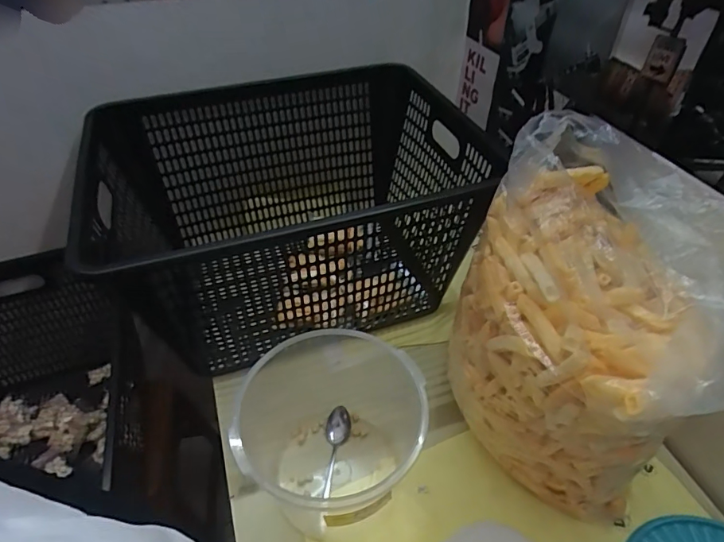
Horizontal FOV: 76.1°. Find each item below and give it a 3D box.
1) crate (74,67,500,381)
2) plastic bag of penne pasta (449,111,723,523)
[{"bbox_3d":[-0.086,-0.082,0.782,0.569,0.317,0.408,-15,46,-14],"label":"crate"},{"bbox_3d":[0.227,0.091,0.515,0.240,0.409,0.270,14,46,14],"label":"plastic bag of penne pasta"}]

